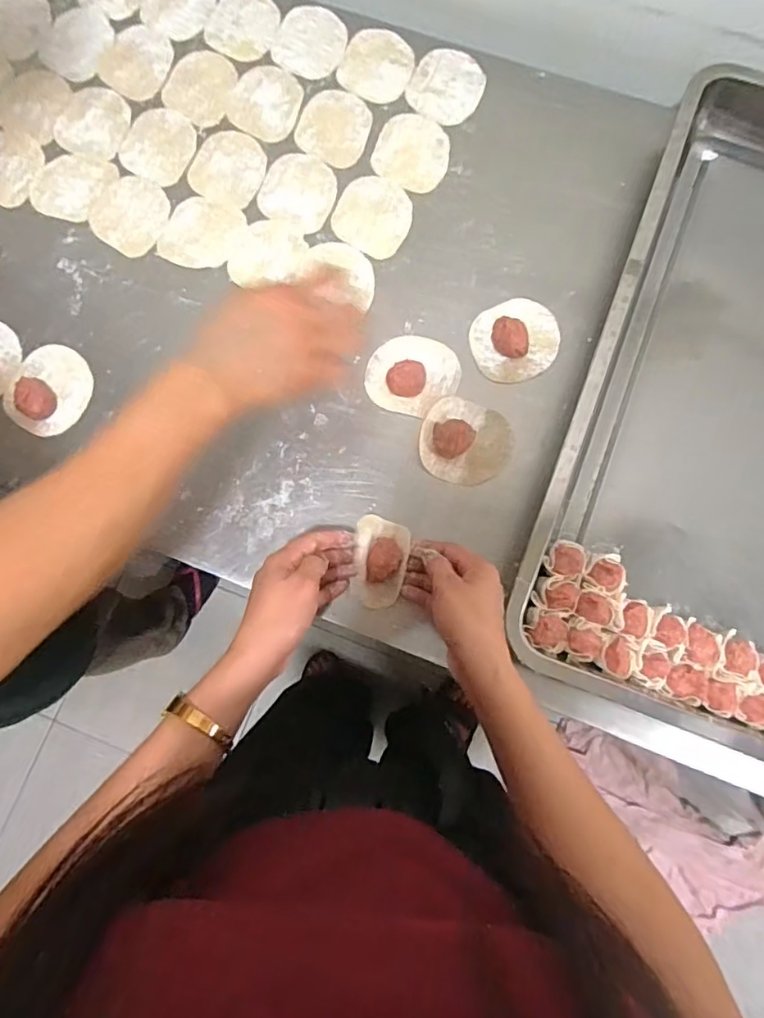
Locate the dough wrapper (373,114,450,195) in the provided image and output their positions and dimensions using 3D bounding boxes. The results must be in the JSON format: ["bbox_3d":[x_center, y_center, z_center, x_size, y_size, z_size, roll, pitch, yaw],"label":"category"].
[{"bbox_3d":[0.031,-0.363,0.580,0.075,0.004,0.084,19,80,5],"label":"dough wrapper"}]

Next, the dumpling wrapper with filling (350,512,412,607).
[{"bbox_3d":[-0.001,0.044,0.484,0.044,0.031,0.076,11,79,1],"label":"dumpling wrapper with filling"}]

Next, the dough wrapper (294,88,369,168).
[{"bbox_3d":[-0.049,-0.395,0.589,0.073,0.004,0.087,19,80,5],"label":"dough wrapper"}]

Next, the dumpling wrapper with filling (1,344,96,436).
[{"bbox_3d":[-0.315,-0.114,0.535,0.072,0.026,0.085,24,80,6],"label":"dumpling wrapper with filling"}]

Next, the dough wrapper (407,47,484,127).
[{"bbox_3d":[0.068,-0.441,0.595,0.072,0.004,0.088,26,81,6],"label":"dough wrapper"}]

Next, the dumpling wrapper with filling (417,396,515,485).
[{"bbox_3d":[0.077,-0.062,0.514,0.082,0.023,0.073,15,80,4],"label":"dumpling wrapper with filling"}]

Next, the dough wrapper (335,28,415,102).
[{"bbox_3d":[-0.005,-0.467,0.603,0.073,0.006,0.082,22,80,6],"label":"dough wrapper"}]

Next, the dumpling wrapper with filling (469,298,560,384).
[{"bbox_3d":[0.126,-0.160,0.535,0.081,0.015,0.077,0,79,1],"label":"dumpling wrapper with filling"}]

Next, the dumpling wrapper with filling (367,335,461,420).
[{"bbox_3d":[0.029,-0.127,0.530,0.083,0.017,0.077,0,79,1],"label":"dumpling wrapper with filling"}]

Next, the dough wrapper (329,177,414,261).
[{"bbox_3d":[-0.009,-0.291,0.569,0.075,0.004,0.082,0,79,1],"label":"dough wrapper"}]

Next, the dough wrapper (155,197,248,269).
[{"bbox_3d":[-0.180,-0.275,0.572,0.075,0.004,0.077,0,79,1],"label":"dough wrapper"}]

